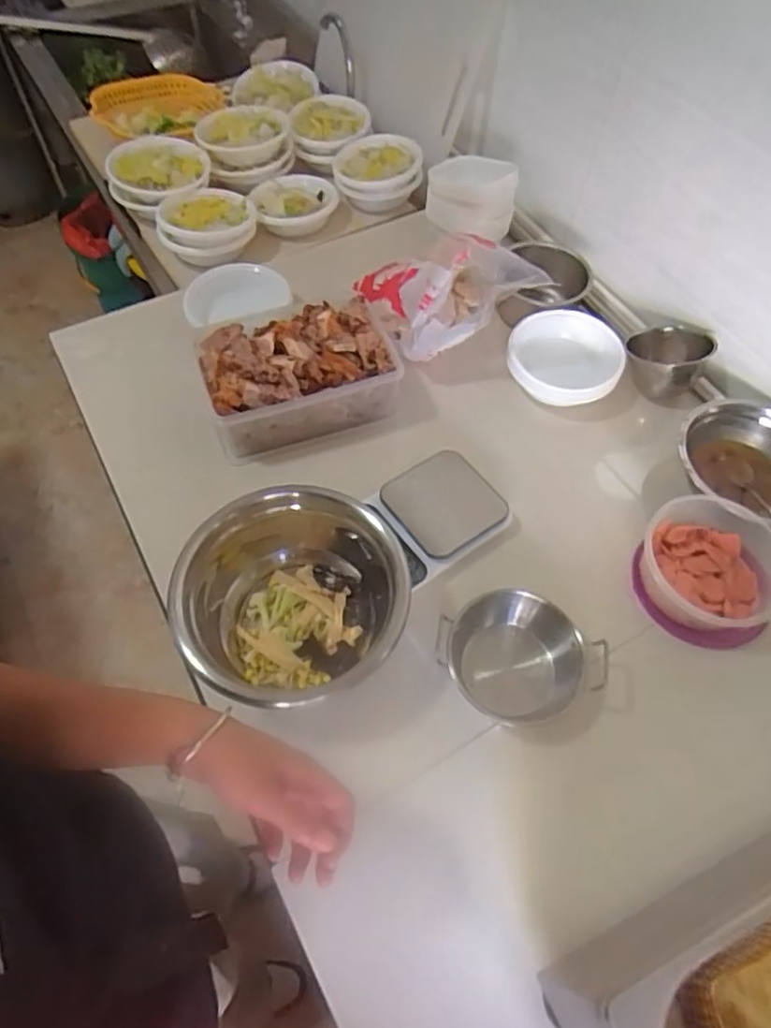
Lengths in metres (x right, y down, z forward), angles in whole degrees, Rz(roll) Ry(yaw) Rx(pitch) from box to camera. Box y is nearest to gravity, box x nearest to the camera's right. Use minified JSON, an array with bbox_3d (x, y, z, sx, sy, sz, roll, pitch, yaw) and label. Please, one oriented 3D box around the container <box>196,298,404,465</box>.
[{"bbox_3d":[-0.117,-0.190,0.834,0.244,0.090,0.174,-17,61,-11],"label":"container"}]

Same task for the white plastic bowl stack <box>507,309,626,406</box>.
[{"bbox_3d":[0.252,-0.217,0.884,0.157,0.063,0.146,12,59,6],"label":"white plastic bowl stack"}]

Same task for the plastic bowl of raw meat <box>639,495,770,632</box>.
[{"bbox_3d":[0.375,0.064,0.709,0.153,0.061,0.157,1,59,-1],"label":"plastic bowl of raw meat"}]

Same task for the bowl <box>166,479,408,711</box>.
[{"bbox_3d":[-0.090,0.097,0.654,0.202,0.105,0.221,1,59,-1],"label":"bowl"}]

